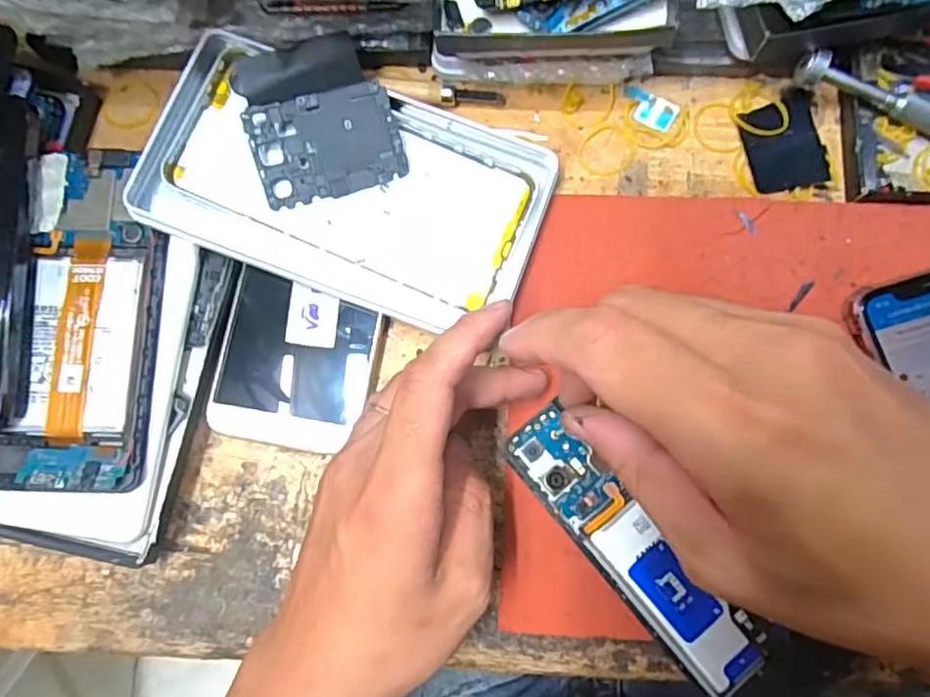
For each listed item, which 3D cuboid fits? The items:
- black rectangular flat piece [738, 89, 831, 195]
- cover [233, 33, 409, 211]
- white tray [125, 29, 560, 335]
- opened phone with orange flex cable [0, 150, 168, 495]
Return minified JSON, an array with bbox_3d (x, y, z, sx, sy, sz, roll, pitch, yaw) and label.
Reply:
[{"bbox_3d":[0.157,-0.102,0.306,0.037,0.004,0.049,-10,83,0],"label":"black rectangular flat piece"},{"bbox_3d":[-0.068,-0.108,0.292,0.066,0.013,0.070,-17,83,-1],"label":"cover"},{"bbox_3d":[-0.053,-0.077,0.292,0.177,0.024,0.101,19,84,4],"label":"white tray"},{"bbox_3d":[-0.172,-0.015,0.286,0.065,0.008,0.155,3,80,-4],"label":"opened phone with orange flex cable"}]

